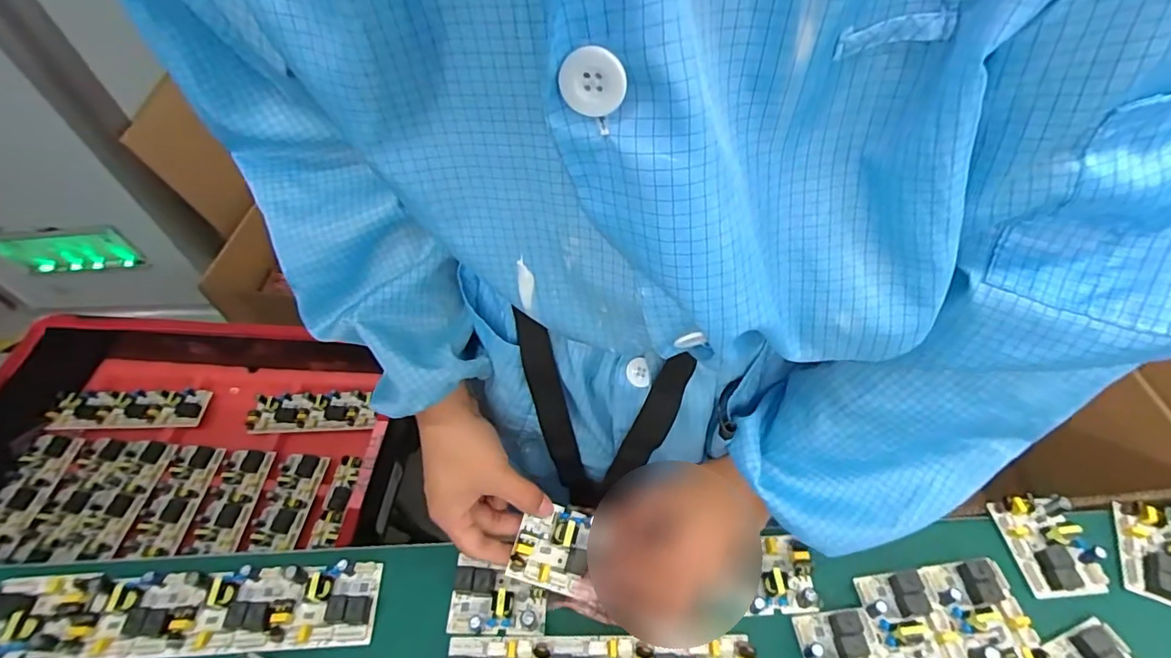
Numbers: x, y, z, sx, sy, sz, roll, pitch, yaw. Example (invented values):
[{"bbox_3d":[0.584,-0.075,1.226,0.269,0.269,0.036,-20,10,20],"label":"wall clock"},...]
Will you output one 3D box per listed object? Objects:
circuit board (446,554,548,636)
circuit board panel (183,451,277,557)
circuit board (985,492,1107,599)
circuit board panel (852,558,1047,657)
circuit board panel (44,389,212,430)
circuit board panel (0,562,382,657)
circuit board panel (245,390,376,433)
[{"bbox_3d":[-0.073,0.222,0.444,0.080,0.022,0.053,5,55,5],"label":"circuit board"},{"bbox_3d":[-0.515,0.248,0.782,0.074,0.014,0.148,3,54,4],"label":"circuit board panel"},{"bbox_3d":[0.405,0.182,0.463,0.069,0.021,0.082,-6,54,-3],"label":"circuit board"},{"bbox_3d":[0.292,0.231,0.428,0.120,0.016,0.078,-7,54,-4],"label":"circuit board panel"},{"bbox_3d":[-0.762,0.132,0.887,0.261,0.029,0.067,1,54,1],"label":"circuit board panel"},{"bbox_3d":[-0.337,0.230,0.440,0.316,0.021,0.062,-2,54,0],"label":"circuit board panel"},{"bbox_3d":[-0.434,0.130,0.852,0.203,0.020,0.063,0,54,1],"label":"circuit board panel"}]

